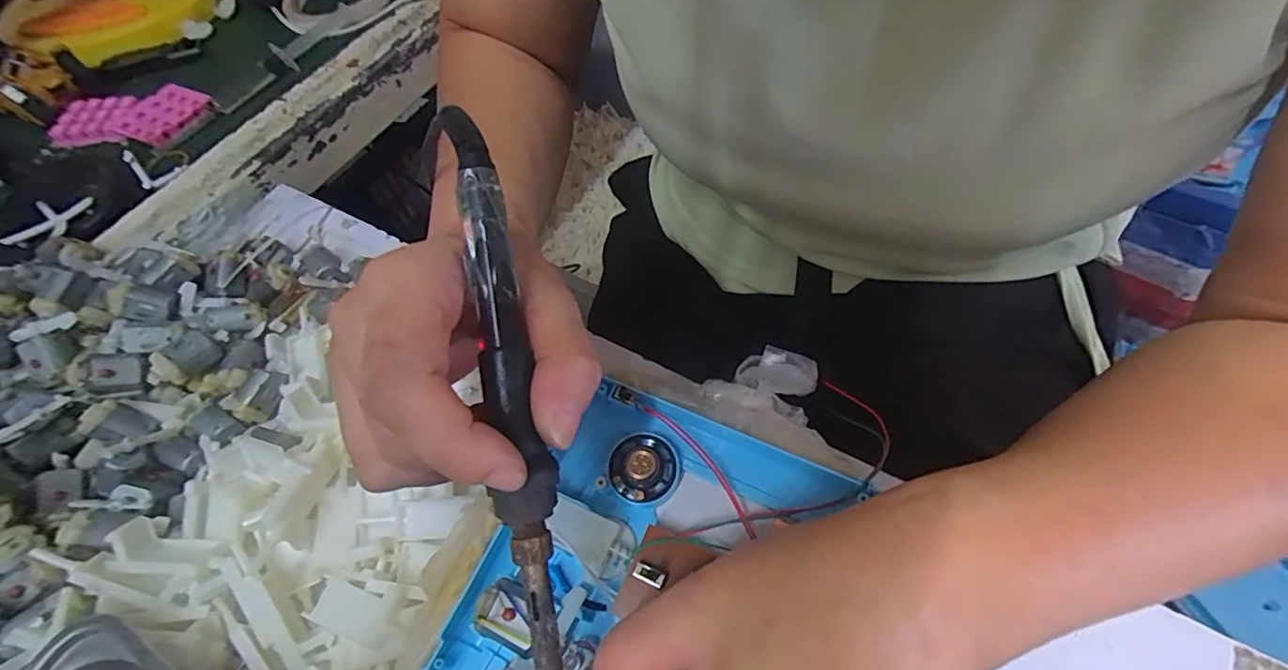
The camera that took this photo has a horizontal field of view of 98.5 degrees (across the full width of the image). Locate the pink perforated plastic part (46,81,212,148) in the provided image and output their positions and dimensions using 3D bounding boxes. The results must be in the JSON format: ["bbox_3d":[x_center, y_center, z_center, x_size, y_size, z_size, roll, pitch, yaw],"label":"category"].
[{"bbox_3d":[-0.404,-0.173,0.435,0.117,0.010,0.066,4,60,6],"label":"pink perforated plastic part"}]

